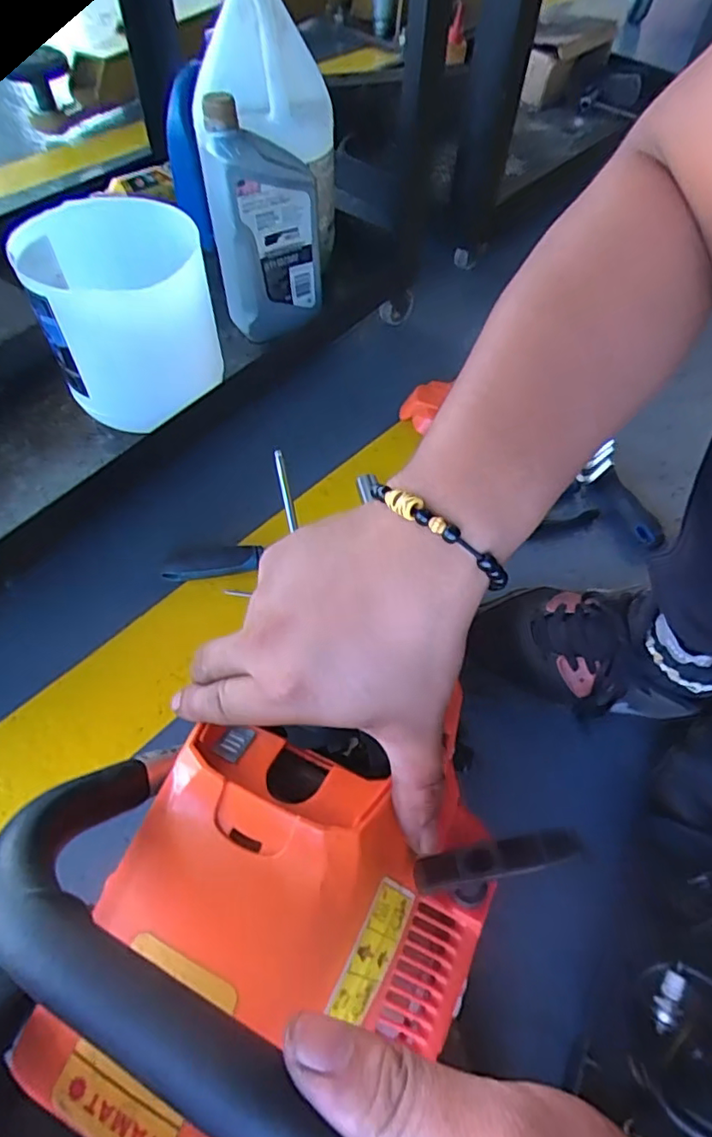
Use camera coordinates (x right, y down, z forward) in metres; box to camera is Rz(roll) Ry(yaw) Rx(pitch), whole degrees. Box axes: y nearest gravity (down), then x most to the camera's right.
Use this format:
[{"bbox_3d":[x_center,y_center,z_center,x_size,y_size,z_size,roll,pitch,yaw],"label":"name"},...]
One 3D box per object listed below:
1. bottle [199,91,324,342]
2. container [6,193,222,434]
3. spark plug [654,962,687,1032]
[{"bbox_3d":[-0.100,-0.371,0.617,0.111,0.222,0.062,-27,55,-20],"label":"bottle"},{"bbox_3d":[-0.216,-0.233,0.562,0.145,0.166,0.155,-17,58,-14],"label":"container"},{"bbox_3d":[0.215,0.293,0.397,0.015,0.010,0.044,25,72,13],"label":"spark plug"}]

